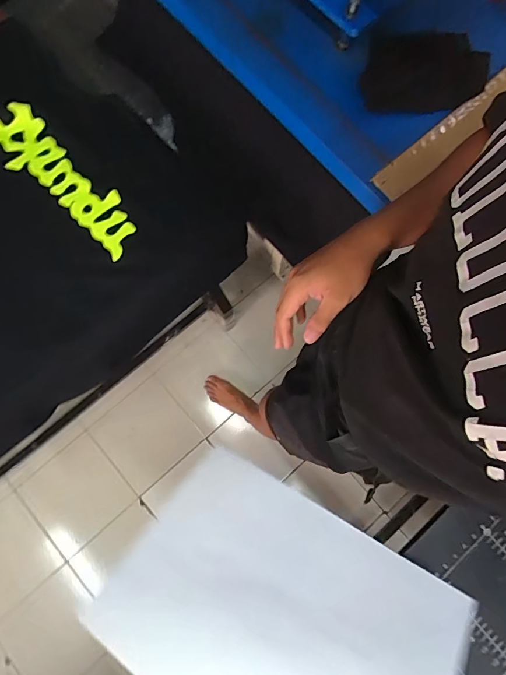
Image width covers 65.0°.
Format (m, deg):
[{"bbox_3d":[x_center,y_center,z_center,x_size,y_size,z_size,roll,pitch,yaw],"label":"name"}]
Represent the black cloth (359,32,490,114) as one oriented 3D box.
[{"bbox_3d":[0.244,-0.382,0.572,0.172,0.021,0.111,-3,80,1],"label":"black cloth"}]

